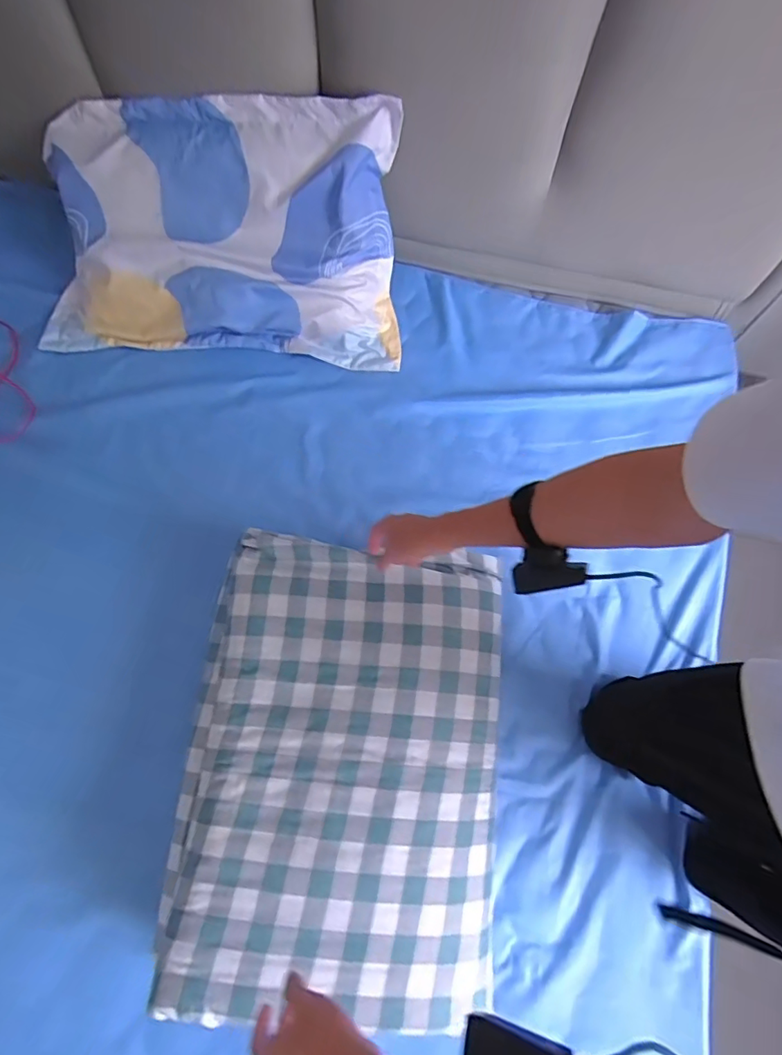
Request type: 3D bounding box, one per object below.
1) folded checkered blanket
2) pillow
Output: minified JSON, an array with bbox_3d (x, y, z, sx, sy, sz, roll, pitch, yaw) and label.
[{"bbox_3d":[-0.069,0.293,0.692,0.418,0.097,0.545,4,71,2],"label":"folded checkered blanket"},{"bbox_3d":[-0.329,-0.544,0.960,0.672,0.115,0.412,6,115,6],"label":"pillow"}]

